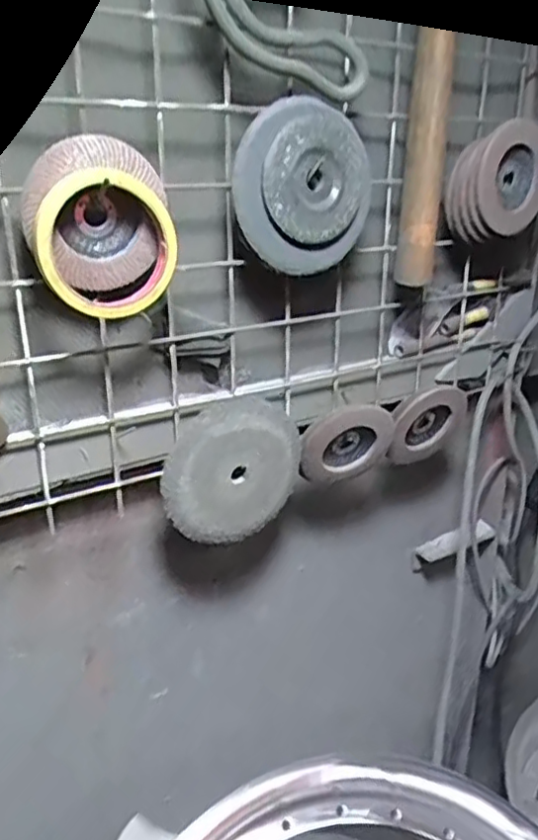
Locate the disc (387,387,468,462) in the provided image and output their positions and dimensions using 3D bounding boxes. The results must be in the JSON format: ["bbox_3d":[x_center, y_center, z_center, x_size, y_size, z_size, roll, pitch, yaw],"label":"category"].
[{"bbox_3d":[0.169,0.003,0.690,0.113,0.095,0.013,-13,45,-25],"label":"disc"}]

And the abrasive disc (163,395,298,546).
[{"bbox_3d":[-0.031,0.044,0.582,0.130,0.128,0.016,-14,26,-32],"label":"abrasive disc"}]

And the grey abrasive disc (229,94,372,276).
[{"bbox_3d":[0.029,-0.181,0.513,0.123,0.122,0.019,-40,32,-10],"label":"grey abrasive disc"}]

